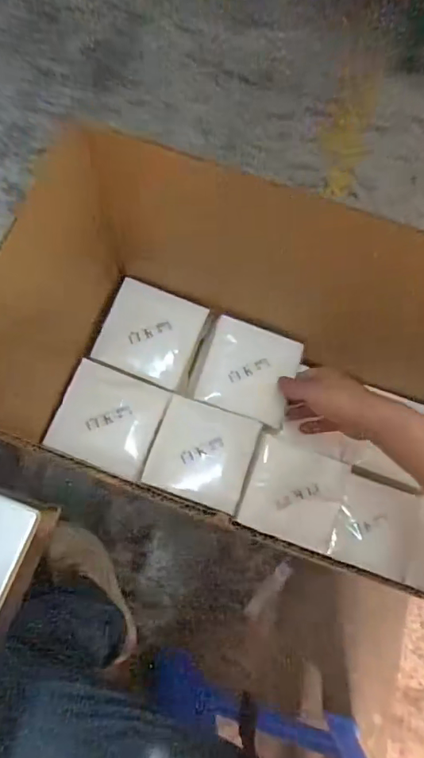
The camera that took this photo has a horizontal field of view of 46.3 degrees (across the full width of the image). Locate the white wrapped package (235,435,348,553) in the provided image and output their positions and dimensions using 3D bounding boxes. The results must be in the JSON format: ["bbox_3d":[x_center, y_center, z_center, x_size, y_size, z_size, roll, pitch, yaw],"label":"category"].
[{"bbox_3d":[0.103,0.135,0.601,0.116,0.034,0.112,22,76,4],"label":"white wrapped package"}]

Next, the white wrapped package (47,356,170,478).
[{"bbox_3d":[-0.124,0.047,0.599,0.117,0.020,0.112,20,76,4],"label":"white wrapped package"}]

